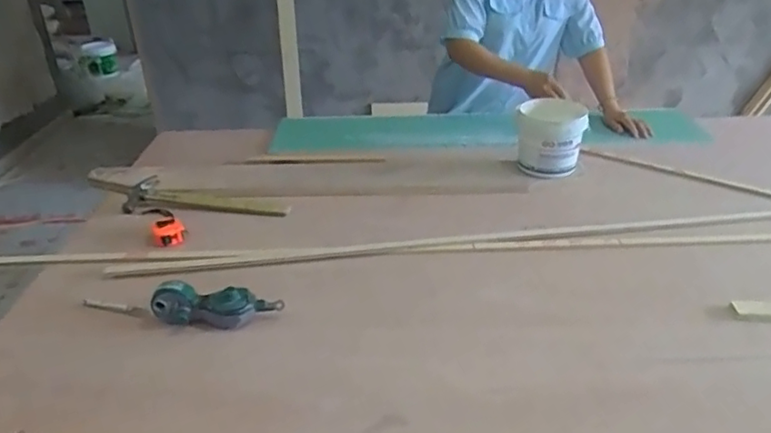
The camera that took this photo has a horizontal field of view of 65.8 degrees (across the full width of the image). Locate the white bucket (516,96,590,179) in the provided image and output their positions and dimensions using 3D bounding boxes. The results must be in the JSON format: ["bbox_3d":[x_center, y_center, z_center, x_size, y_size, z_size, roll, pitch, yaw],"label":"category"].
[{"bbox_3d":[0.398,-0.188,1.459,0.161,0.162,0.160,5,31,12],"label":"white bucket"}]

